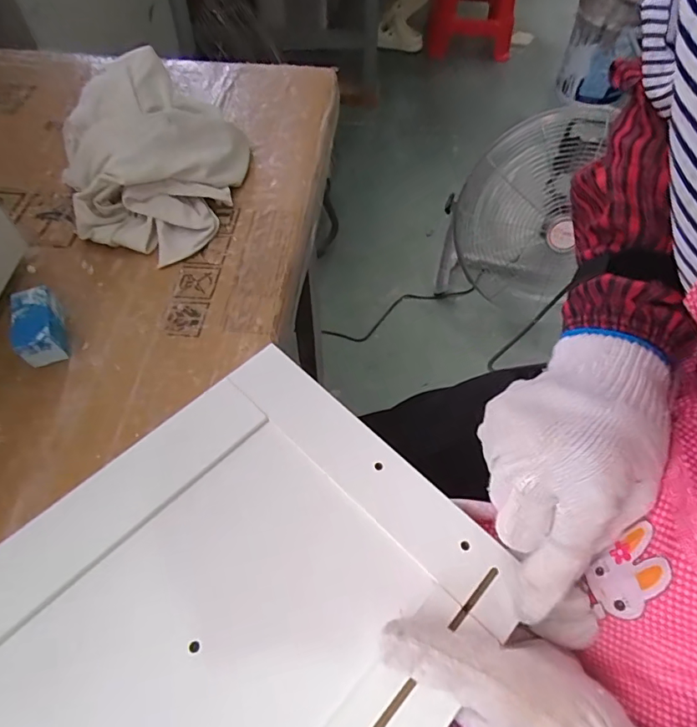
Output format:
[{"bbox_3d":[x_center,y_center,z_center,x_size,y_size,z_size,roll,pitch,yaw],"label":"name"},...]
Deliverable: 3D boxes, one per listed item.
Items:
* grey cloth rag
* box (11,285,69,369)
[{"bbox_3d":[-0.167,-0.171,0.402,0.129,0.078,0.142,16,59,10],"label":"grey cloth rag"},{"bbox_3d":[-0.213,-0.026,0.334,0.027,0.024,0.049,-20,60,-12],"label":"box"}]

